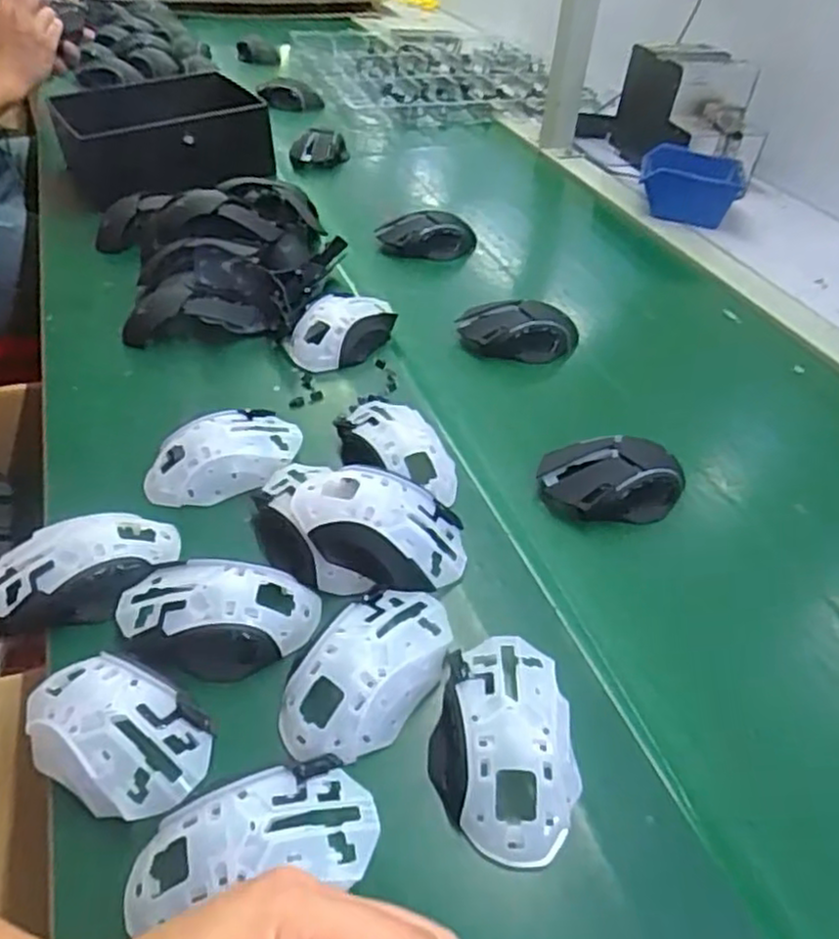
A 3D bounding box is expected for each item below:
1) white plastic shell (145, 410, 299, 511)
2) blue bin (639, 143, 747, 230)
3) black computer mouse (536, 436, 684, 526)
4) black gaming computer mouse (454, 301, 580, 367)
[{"bbox_3d":[-0.144,-0.008,0.531,0.111,0.035,0.061,-19,47,-24],"label":"white plastic shell"},{"bbox_3d":[0.361,-0.377,0.957,0.131,0.068,0.120,13,43,10],"label":"blue bin"},{"bbox_3d":[0.149,0.008,0.539,0.113,0.038,0.059,-5,43,-10],"label":"black computer mouse"},{"bbox_3d":[0.094,-0.127,0.685,0.116,0.046,0.056,6,42,2],"label":"black gaming computer mouse"}]

